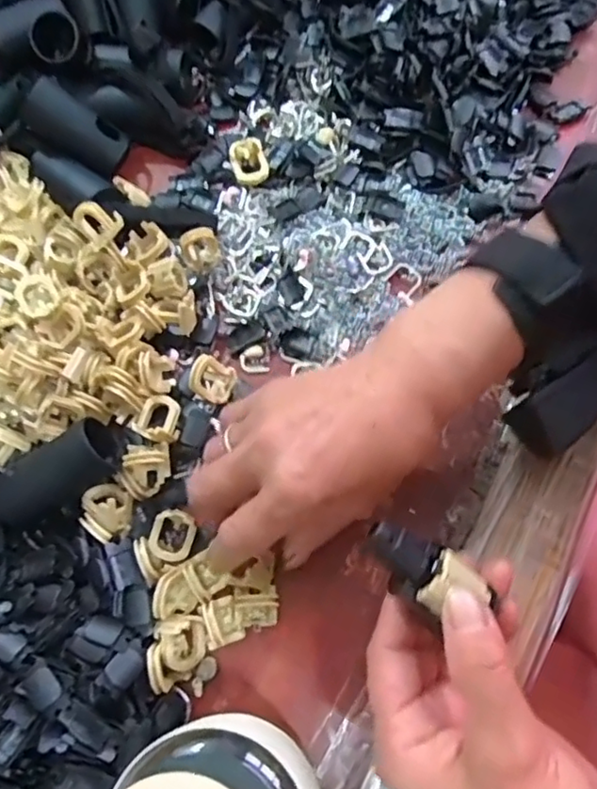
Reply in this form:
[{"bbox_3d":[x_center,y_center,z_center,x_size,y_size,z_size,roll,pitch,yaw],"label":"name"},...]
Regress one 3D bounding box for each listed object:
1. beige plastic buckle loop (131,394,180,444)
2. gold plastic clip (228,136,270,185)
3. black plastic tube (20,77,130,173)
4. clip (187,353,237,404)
[{"bbox_3d":[-0.075,0.013,0.336,0.023,0.015,0.025,12,71,7],"label":"beige plastic buckle loop"},{"bbox_3d":[-0.031,-0.146,0.394,0.027,0.012,0.027,-13,96,-7],"label":"gold plastic clip"},{"bbox_3d":[-0.140,-0.169,0.394,0.063,0.027,0.024,29,68,-30],"label":"black plastic tube"},{"bbox_3d":[-0.050,-0.008,0.346,0.025,0.016,0.025,5,80,-30],"label":"clip"}]

